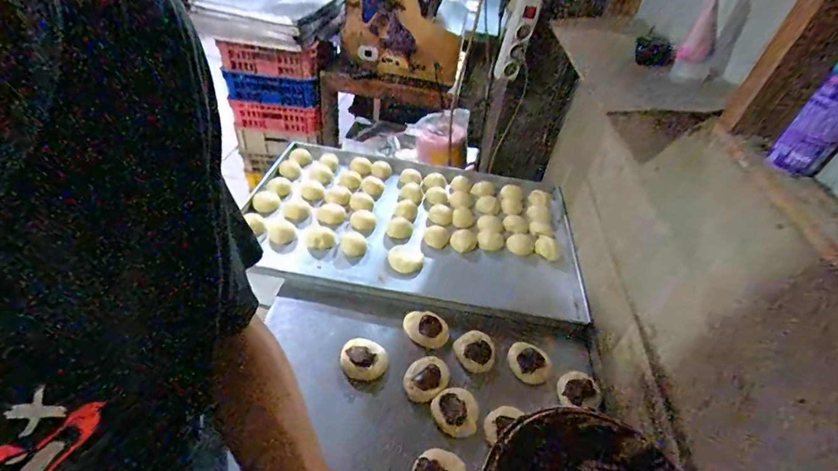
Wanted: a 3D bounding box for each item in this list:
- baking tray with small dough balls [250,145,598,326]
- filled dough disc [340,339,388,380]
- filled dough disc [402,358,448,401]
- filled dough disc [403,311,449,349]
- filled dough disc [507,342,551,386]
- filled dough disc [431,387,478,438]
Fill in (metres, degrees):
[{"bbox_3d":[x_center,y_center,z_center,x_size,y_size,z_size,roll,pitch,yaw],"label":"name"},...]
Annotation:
[{"bbox_3d":[-0.016,-0.024,0.906,0.684,0.071,0.468,9,41,2],"label":"baking tray with small dough balls"},{"bbox_3d":[-0.086,0.192,0.635,0.068,0.020,0.074,4,41,-4],"label":"filled dough disc"},{"bbox_3d":[0.012,0.216,0.621,0.060,0.016,0.077,25,44,19],"label":"filled dough disc"},{"bbox_3d":[0.012,0.156,0.690,0.081,0.011,0.063,25,44,19],"label":"filled dough disc"},{"bbox_3d":[0.179,0.207,0.660,0.058,0.014,0.070,-23,50,-30],"label":"filled dough disc"},{"bbox_3d":[0.052,0.252,0.583,0.065,0.011,0.063,4,41,-4],"label":"filled dough disc"}]

